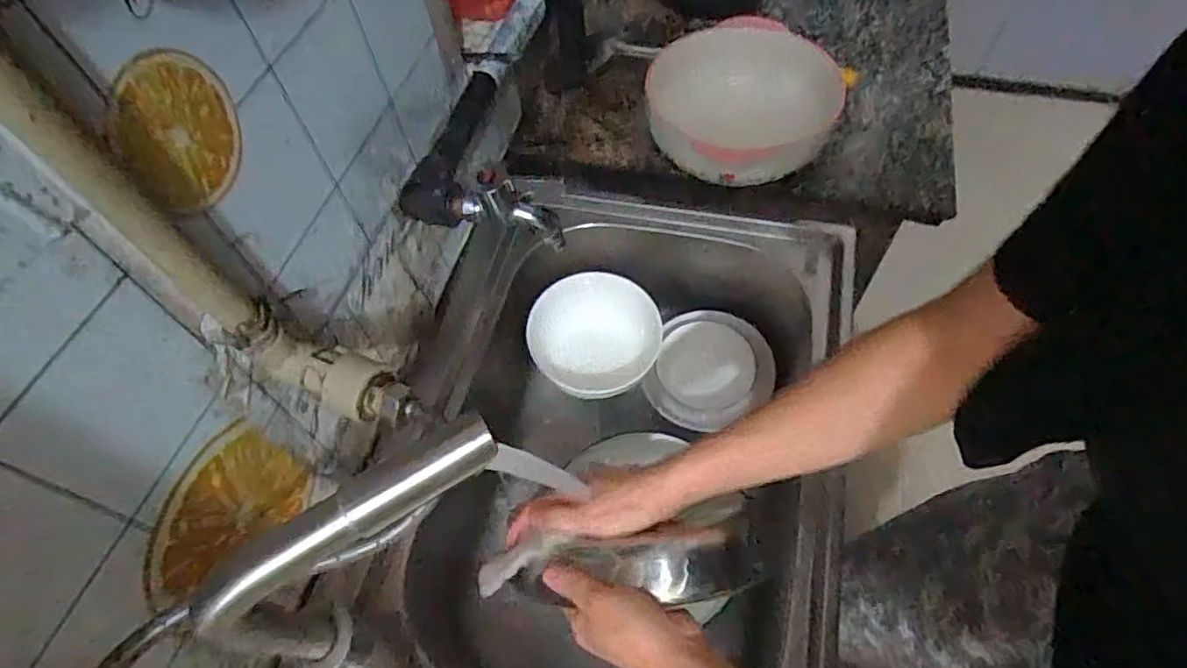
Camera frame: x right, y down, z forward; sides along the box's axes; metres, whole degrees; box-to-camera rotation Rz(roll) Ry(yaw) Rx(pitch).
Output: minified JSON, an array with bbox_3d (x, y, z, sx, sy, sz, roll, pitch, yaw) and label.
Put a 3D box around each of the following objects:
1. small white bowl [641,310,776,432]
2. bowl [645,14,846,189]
[{"bbox_3d":[0.137,0.047,0.710,0.132,0.050,0.141,-2,58,3],"label":"small white bowl"},{"bbox_3d":[0.164,-0.249,0.669,0.203,0.083,0.212,-2,58,3],"label":"bowl"}]

